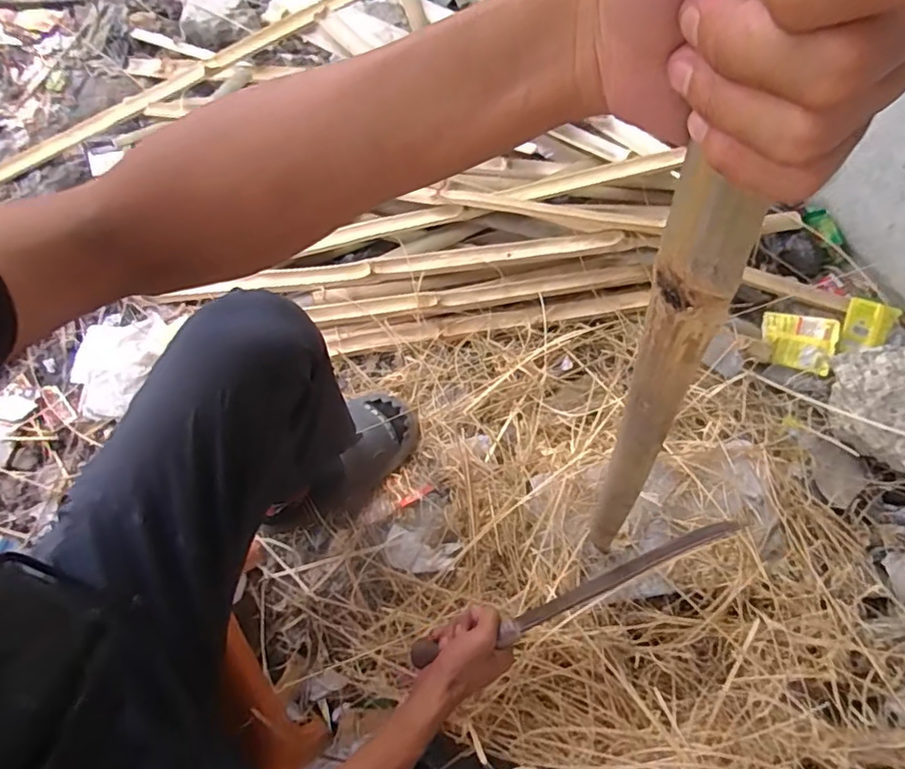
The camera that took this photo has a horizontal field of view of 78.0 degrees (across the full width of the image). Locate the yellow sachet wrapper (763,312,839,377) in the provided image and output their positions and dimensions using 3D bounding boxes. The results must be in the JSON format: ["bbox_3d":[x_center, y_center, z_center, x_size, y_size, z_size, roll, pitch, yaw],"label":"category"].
[{"bbox_3d":[0.627,-0.077,1.013,0.122,0.015,0.099,11,86,11],"label":"yellow sachet wrapper"}]

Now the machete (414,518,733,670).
[{"bbox_3d":[0.142,0.237,0.636,0.396,0.024,0.031,-22,71,-4],"label":"machete"}]

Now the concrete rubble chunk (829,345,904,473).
[{"bbox_3d":[0.723,0.056,0.924,0.150,0.093,0.230,-8,69,-8],"label":"concrete rubble chunk"}]

